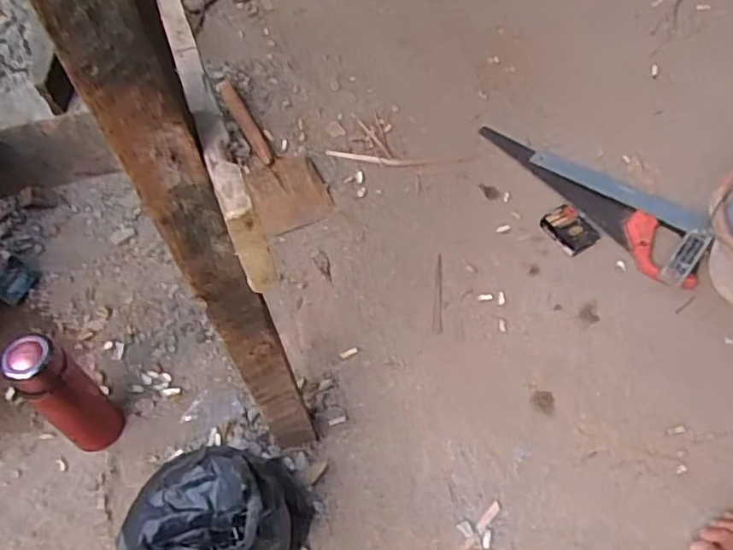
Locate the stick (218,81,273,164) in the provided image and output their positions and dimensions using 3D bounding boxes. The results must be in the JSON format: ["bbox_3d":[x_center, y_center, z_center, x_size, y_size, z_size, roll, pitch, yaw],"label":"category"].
[{"bbox_3d":[-0.248,-0.315,1.330,0.033,0.019,0.278,-25,60,-13],"label":"stick"}]

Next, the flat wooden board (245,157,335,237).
[{"bbox_3d":[-0.149,-0.156,1.229,0.142,0.026,0.163,-25,60,-13],"label":"flat wooden board"}]

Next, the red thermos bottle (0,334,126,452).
[{"bbox_3d":[-0.416,0.171,0.898,0.077,0.229,0.072,-1,57,2],"label":"red thermos bottle"}]

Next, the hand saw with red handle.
[{"bbox_3d":[0.395,-0.146,1.183,0.098,0.040,0.481,-36,63,-19],"label":"hand saw with red handle"}]

